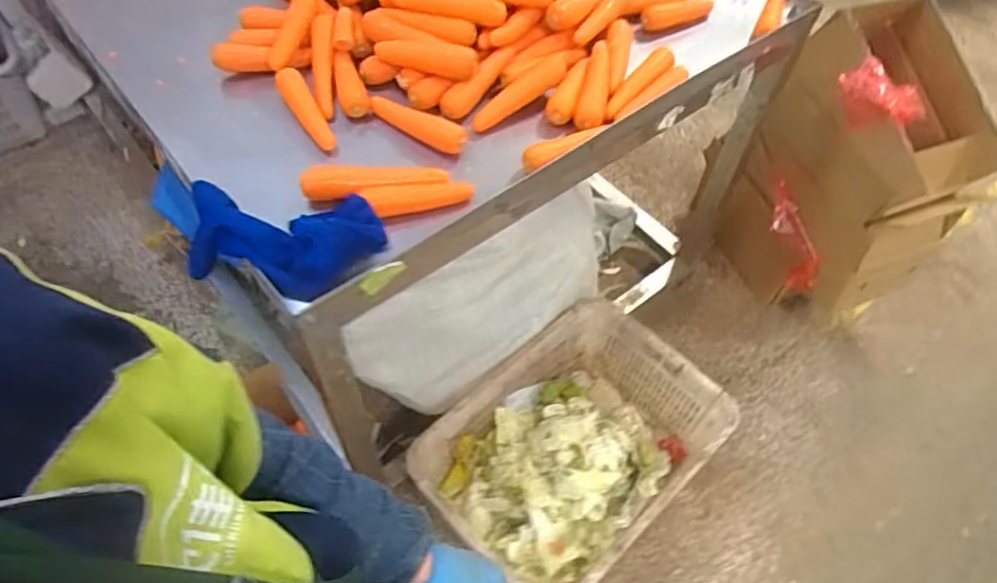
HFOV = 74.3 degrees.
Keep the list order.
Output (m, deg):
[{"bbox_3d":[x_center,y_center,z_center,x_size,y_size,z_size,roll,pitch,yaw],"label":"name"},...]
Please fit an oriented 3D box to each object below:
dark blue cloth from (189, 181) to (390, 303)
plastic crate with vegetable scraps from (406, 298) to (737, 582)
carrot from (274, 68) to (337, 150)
[{"bbox_3d":[-0.285,-0.072,0.867,0.268,0.061,0.139,7,58,1],"label":"dark blue cloth"},{"bbox_3d":[0.169,0.356,1.486,0.596,0.281,0.432,-38,67,-23],"label":"plastic crate with vegetable scraps"},{"bbox_3d":[-0.304,-0.290,1.037,0.040,0.032,0.168,-27,63,-19],"label":"carrot"}]

